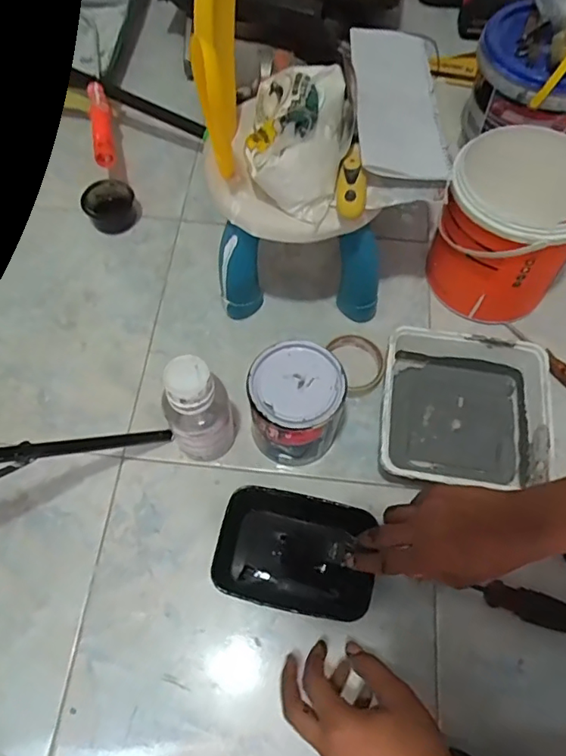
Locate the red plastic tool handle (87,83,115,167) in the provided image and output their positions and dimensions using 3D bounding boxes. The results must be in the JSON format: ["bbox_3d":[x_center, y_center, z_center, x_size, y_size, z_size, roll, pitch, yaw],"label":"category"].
[{"bbox_3d":[-0.284,-0.398,0.854,0.031,0.026,0.168,-11,65,-6],"label":"red plastic tool handle"}]

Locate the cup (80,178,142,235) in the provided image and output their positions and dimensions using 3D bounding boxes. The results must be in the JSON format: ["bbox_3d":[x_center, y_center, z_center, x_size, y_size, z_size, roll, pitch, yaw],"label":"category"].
[{"bbox_3d":[-0.266,-0.269,0.849,0.078,0.037,0.076,0,64,-1],"label":"cup"}]

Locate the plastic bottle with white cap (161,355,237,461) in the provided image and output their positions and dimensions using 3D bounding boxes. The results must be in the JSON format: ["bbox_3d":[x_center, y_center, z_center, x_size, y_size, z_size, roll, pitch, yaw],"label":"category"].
[{"bbox_3d":[-0.097,0.037,0.629,0.076,0.171,0.077,0,64,-1],"label":"plastic bottle with white cap"}]

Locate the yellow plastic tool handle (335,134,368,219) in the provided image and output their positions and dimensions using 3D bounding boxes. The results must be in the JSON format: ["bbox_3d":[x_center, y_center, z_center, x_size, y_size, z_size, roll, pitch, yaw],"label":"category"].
[{"bbox_3d":[0.078,-0.226,0.604,0.032,0.018,0.108,7,64,2],"label":"yellow plastic tool handle"}]

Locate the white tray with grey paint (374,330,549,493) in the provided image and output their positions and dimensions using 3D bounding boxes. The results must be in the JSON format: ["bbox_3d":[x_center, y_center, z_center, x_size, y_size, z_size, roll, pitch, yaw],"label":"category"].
[{"bbox_3d":[0.221,0.048,0.687,0.195,0.073,0.191,10,64,4],"label":"white tray with grey paint"}]

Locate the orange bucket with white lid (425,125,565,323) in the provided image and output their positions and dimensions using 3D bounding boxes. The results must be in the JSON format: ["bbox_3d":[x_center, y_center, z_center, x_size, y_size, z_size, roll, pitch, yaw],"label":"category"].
[{"bbox_3d":[0.293,-0.194,0.729,0.169,0.191,0.162,0,64,-1],"label":"orange bucket with white lid"}]

